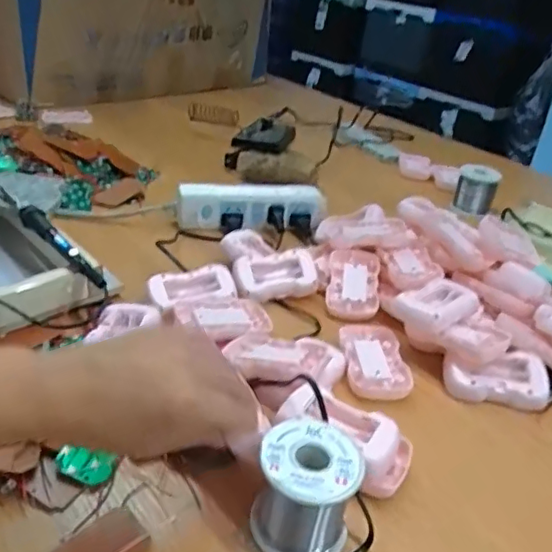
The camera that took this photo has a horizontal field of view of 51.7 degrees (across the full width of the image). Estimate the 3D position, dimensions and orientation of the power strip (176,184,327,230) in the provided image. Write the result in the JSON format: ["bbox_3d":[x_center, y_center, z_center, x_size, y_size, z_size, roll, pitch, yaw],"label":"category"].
[{"bbox_3d":[-0.031,-0.087,0.729,0.187,0.057,0.029,0,31,-11],"label":"power strip"}]

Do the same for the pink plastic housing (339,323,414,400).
[{"bbox_3d":[0.089,0.073,0.518,0.056,0.011,0.097,5,31,-3],"label":"pink plastic housing"}]

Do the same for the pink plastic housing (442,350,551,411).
[{"bbox_3d":[0.193,0.091,0.503,0.088,0.022,0.048,4,51,3],"label":"pink plastic housing"}]

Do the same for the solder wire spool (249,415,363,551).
[{"bbox_3d":[0.018,0.135,0.356,0.059,0.067,0.060,5,31,-3],"label":"solder wire spool"}]

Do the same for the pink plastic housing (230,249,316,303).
[{"bbox_3d":[0.000,0.000,0.599,0.087,0.015,0.050,-8,70,-18],"label":"pink plastic housing"}]

